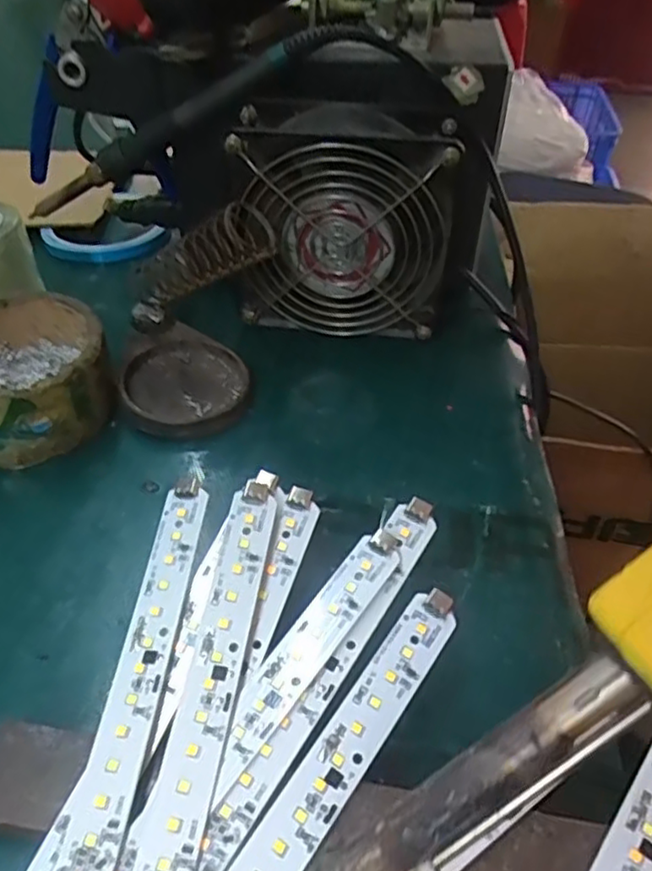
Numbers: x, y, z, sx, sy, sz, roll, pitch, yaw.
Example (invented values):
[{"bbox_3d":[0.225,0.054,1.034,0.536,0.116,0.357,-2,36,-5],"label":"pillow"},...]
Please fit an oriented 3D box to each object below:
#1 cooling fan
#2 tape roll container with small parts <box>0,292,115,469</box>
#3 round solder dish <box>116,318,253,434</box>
[{"bbox_3d":[0.010,-0.111,0.366,0.111,0.117,0.048,7,45,5],"label":"cooling fan"},{"bbox_3d":[-0.154,-0.031,0.336,0.086,0.043,0.087,-14,47,-16],"label":"tape roll container with small parts"},{"bbox_3d":[-0.075,-0.032,0.359,0.065,0.015,0.075,-2,45,-5],"label":"round solder dish"}]

